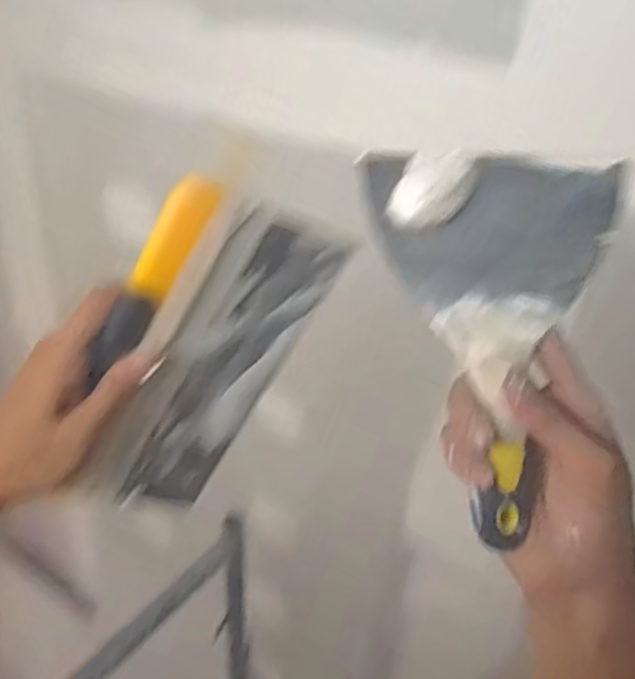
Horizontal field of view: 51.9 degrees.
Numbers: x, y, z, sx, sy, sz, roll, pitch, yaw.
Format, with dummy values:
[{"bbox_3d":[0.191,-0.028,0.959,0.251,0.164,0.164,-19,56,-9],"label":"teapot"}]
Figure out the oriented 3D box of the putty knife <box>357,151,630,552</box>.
[{"bbox_3d":[0.099,0.002,0.348,0.138,0.200,0.017,-1,0,-7],"label":"putty knife"}]

